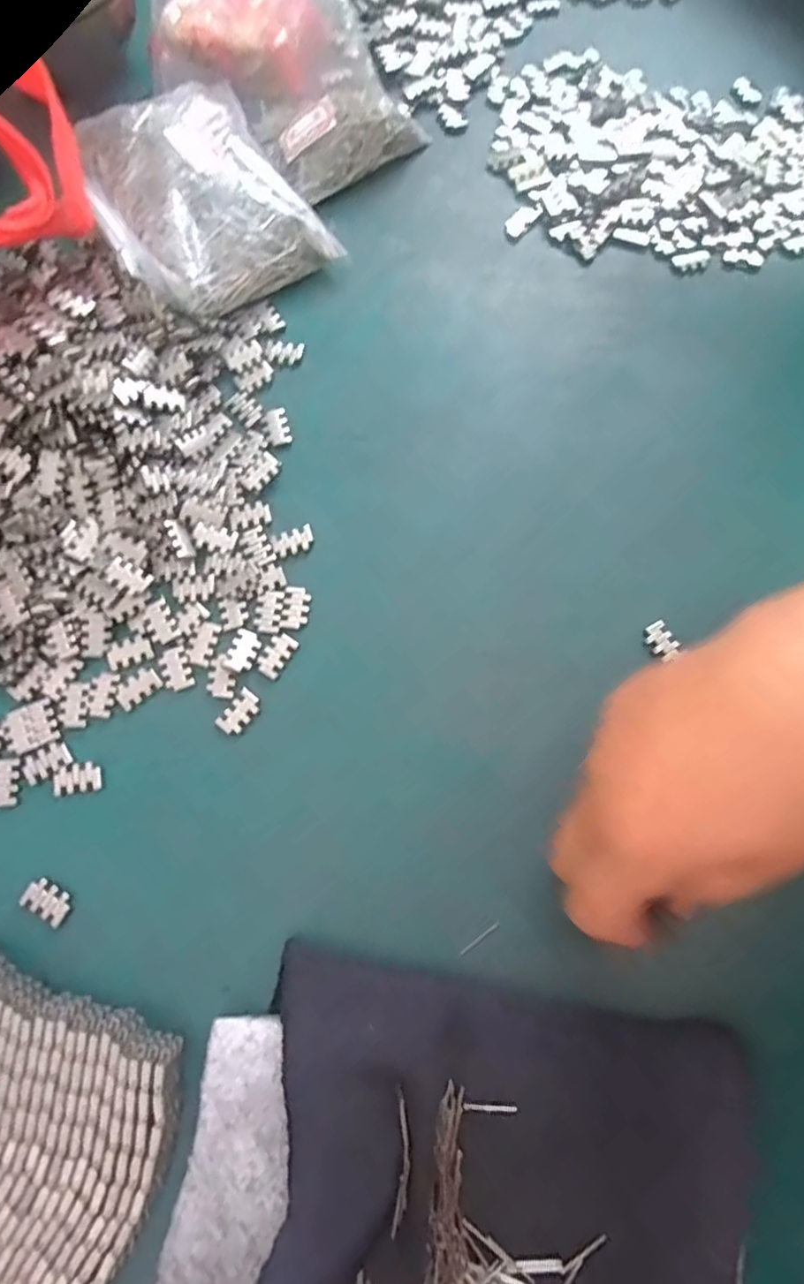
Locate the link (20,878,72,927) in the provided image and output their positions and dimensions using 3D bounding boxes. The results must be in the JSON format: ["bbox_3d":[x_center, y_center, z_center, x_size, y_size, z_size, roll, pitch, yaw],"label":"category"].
[{"bbox_3d":[-0.147,0.108,0.254,0.019,0.005,0.012,33,78,6],"label":"link"}]

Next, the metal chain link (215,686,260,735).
[{"bbox_3d":[-0.073,0.031,0.274,0.012,0.004,0.020,36,78,7],"label":"metal chain link"}]

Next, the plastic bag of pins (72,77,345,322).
[{"bbox_3d":[-0.112,-0.244,0.325,0.102,0.033,0.138,-30,79,-8],"label":"plastic bag of pins"}]

